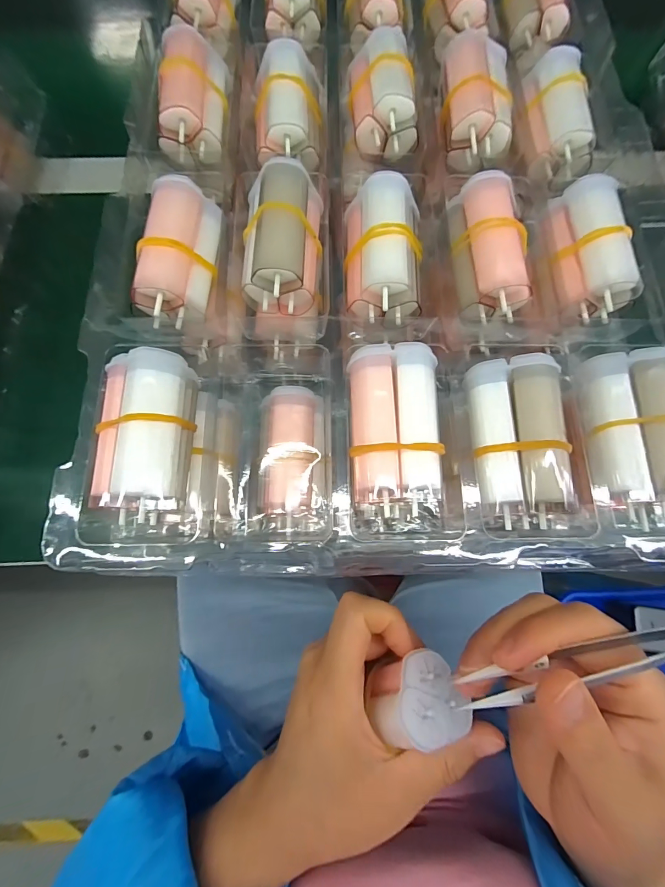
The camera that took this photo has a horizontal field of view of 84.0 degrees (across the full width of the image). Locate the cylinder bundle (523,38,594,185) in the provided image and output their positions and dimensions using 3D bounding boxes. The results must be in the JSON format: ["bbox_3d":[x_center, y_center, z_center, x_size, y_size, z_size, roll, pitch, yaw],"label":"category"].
[{"bbox_3d":[0.128,-0.187,0.209,0.027,0.026,0.071,-5,86,-2],"label":"cylinder bundle"}]

